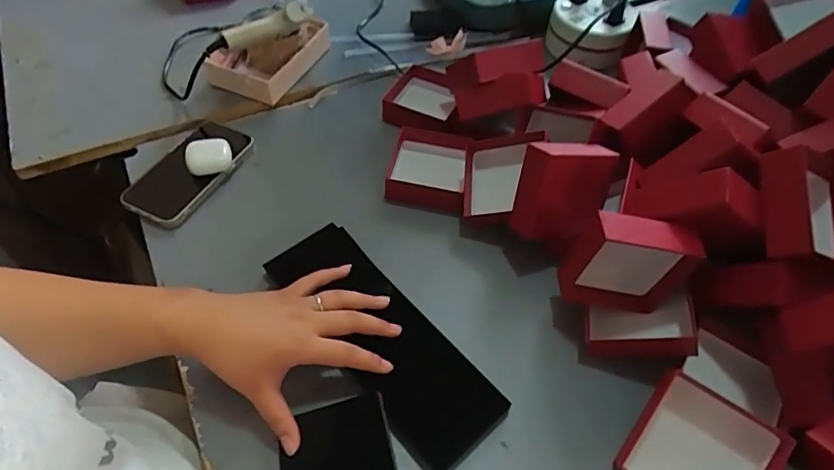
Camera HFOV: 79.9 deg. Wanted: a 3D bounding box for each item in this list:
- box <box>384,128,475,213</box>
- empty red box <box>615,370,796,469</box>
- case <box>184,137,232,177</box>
[{"bbox_3d":[0.012,-0.074,0.568,0.090,0.035,0.106,8,53,4],"label":"box"},{"bbox_3d":[0.212,0.163,0.372,0.091,0.023,0.090,29,82,14],"label":"empty red box"},{"bbox_3d":[-0.230,-0.086,0.549,0.047,0.018,0.044,-12,65,-20],"label":"case"}]

